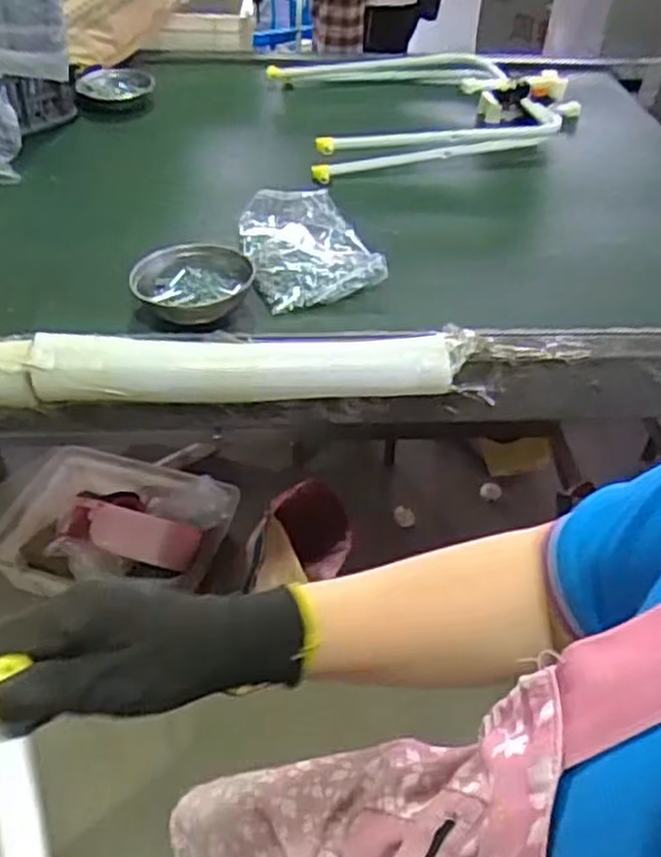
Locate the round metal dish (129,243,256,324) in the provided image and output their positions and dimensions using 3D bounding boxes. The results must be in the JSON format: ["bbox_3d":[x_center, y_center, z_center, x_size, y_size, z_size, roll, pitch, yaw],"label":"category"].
[{"bbox_3d":[-0.171,-0.183,0.950,0.146,0.046,0.134,1,43,-1],"label":"round metal dish"}]

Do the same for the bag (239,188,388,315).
[{"bbox_3d":[-0.040,-0.262,1.063,0.187,0.054,0.260,-16,46,-19],"label":"bag"}]

